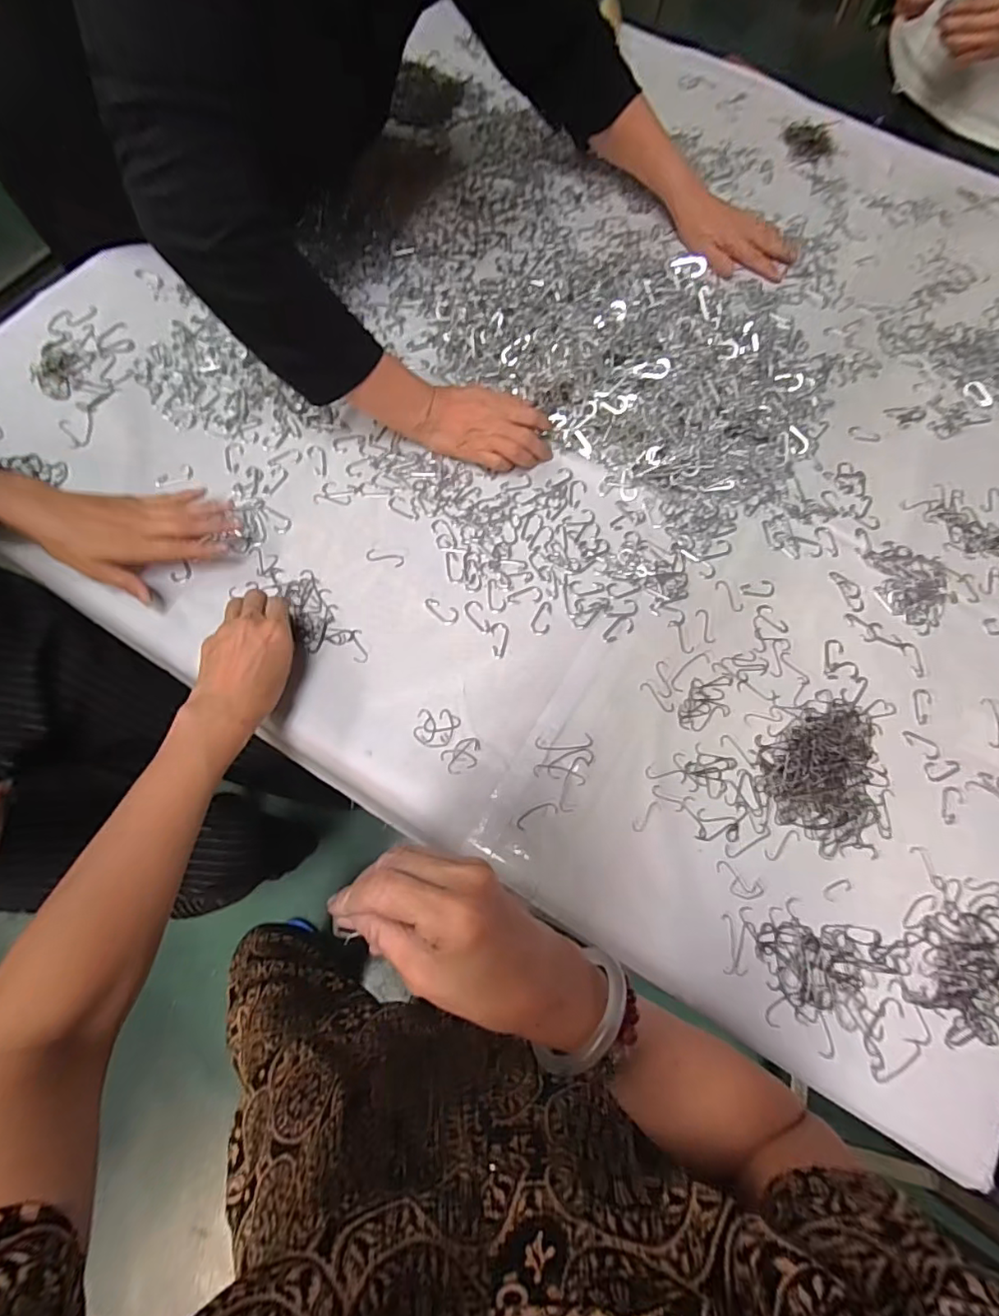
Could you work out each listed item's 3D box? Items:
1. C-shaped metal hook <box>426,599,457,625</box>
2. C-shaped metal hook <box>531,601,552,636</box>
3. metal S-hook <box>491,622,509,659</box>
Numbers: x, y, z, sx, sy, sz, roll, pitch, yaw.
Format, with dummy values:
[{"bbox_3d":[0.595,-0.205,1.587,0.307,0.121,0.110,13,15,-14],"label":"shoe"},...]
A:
[{"bbox_3d":[-0.057,-0.048,0.539,0.037,0.004,0.020,42,76,11],"label":"C-shaped metal hook"},{"bbox_3d":[0.044,-0.040,0.540,0.019,0.004,0.037,20,73,5],"label":"C-shaped metal hook"},{"bbox_3d":[0.001,-0.018,0.529,0.018,0.004,0.038,-1,72,-2],"label":"metal S-hook"}]

